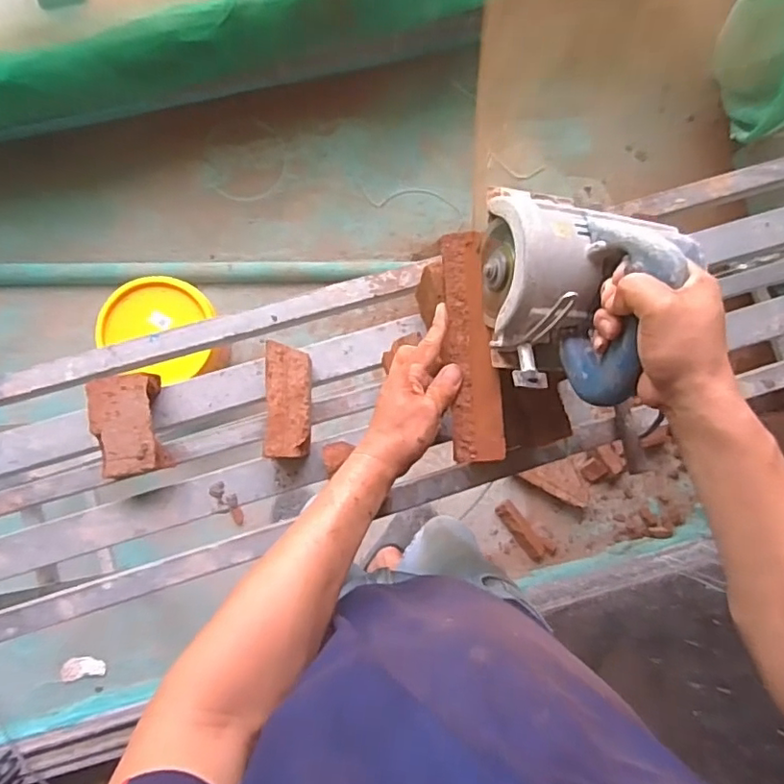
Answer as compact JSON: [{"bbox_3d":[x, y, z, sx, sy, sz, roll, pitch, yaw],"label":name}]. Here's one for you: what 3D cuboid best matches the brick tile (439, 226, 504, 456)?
[{"bbox_3d":[0.073,-0.044,0.530,0.045,0.015,0.213,-4,83,-4],"label":"brick tile"}]

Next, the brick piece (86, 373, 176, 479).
[{"bbox_3d":[-0.289,0.037,0.630,0.067,0.050,0.106,-9,86,-4],"label":"brick piece"}]

